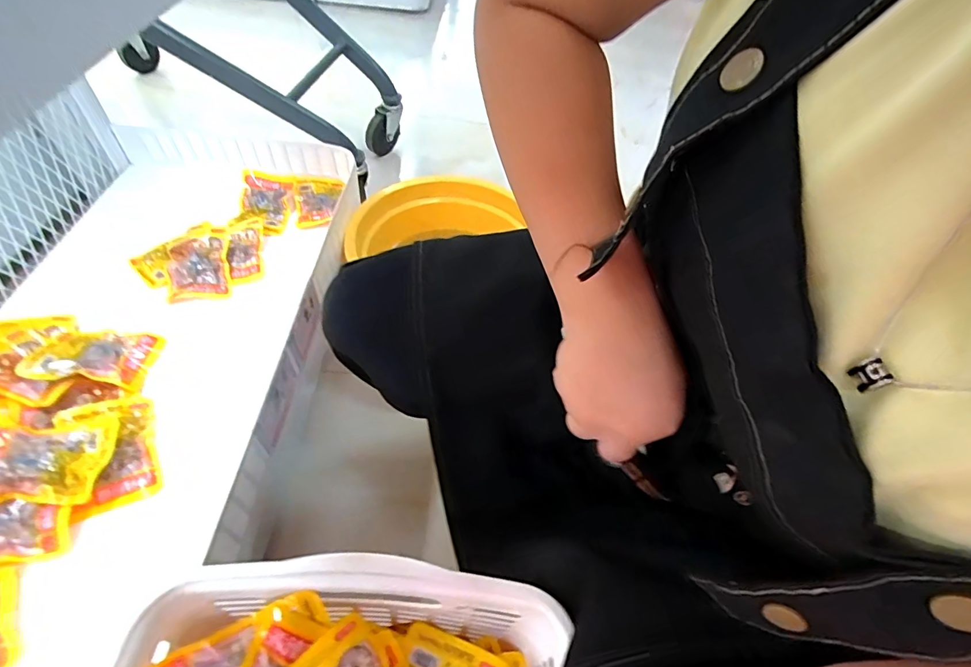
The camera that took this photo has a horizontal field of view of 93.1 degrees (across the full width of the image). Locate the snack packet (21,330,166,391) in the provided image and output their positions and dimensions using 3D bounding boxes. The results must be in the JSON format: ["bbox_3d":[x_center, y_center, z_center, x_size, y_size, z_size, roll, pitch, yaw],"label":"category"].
[{"bbox_3d":[-0.462,0.028,0.547,0.117,0.036,0.083,3,53,-2],"label":"snack packet"}]

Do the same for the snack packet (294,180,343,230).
[{"bbox_3d":[-0.279,-0.221,0.766,0.072,0.019,0.116,-4,54,-7],"label":"snack packet"}]

